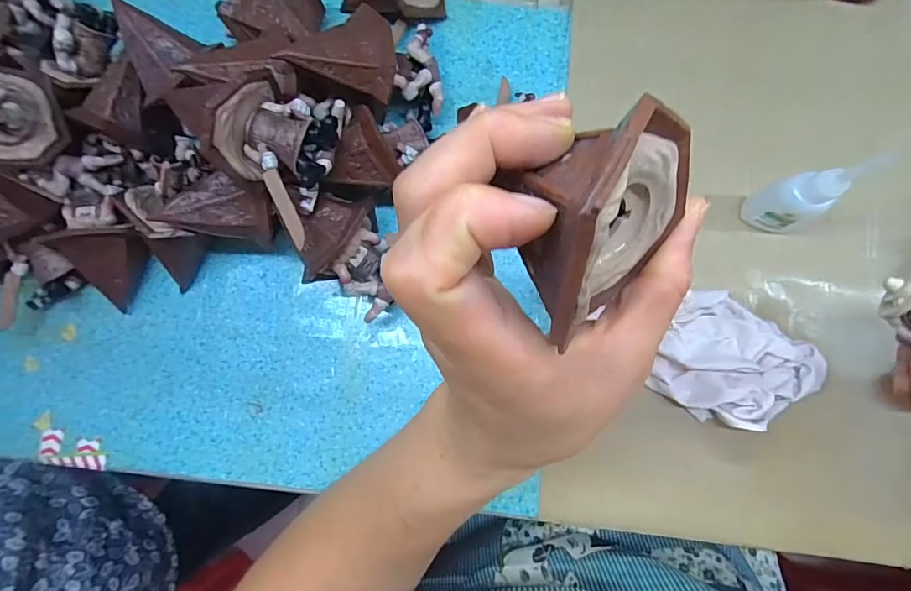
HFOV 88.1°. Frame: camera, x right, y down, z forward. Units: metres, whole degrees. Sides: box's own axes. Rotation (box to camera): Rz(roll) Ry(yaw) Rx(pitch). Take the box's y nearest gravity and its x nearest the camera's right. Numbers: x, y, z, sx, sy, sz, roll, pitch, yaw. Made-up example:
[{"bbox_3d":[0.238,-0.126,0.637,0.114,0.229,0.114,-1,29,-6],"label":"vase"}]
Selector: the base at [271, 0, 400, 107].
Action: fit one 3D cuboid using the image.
[{"bbox_3d":[-0.063,-0.149,0.287,0.059,0.026,0.050,18,89,-10],"label":"base"}]

